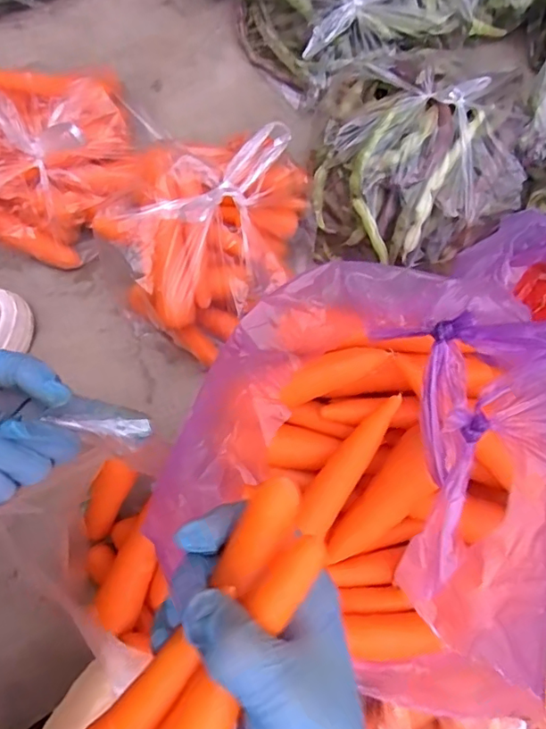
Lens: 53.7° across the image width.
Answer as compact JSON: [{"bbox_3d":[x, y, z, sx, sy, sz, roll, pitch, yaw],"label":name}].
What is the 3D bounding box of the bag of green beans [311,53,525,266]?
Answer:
[{"bbox_3d":[0.162,-0.218,0.606,0.234,0.131,0.228,1,76,-1],"label":"bag of green beans"}]

